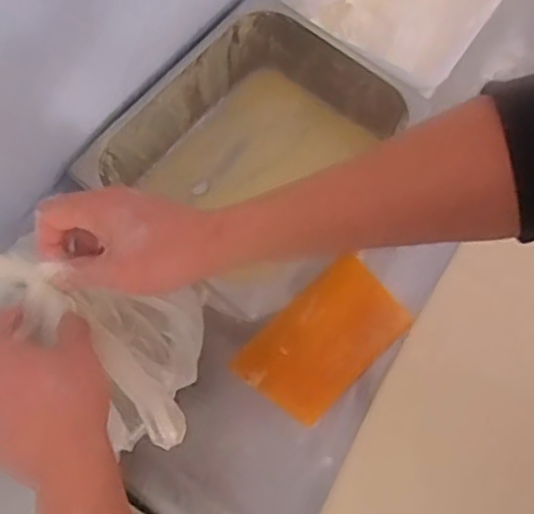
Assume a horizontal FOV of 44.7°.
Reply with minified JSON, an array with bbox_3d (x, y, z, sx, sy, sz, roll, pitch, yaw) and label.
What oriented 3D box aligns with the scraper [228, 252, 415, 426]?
[{"bbox_3d":[0.061,0.093,0.718,0.178,0.009,0.109,-43,79,-5],"label":"scraper"}]

